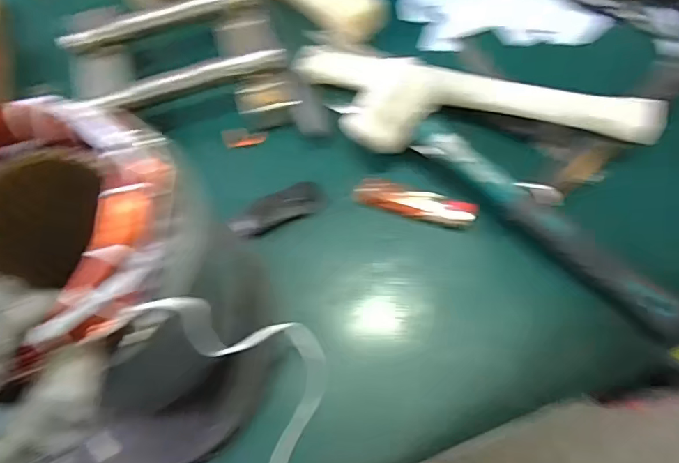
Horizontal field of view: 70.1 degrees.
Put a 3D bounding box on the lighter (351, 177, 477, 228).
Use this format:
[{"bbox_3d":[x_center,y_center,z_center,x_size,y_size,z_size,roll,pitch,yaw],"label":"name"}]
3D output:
[{"bbox_3d":[0.062,-0.025,0.400,0.100,0.012,0.022,17,65,11],"label":"lighter"}]

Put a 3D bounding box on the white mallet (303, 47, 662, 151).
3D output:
[{"bbox_3d":[0.103,-0.110,0.415,0.302,0.046,0.105,12,64,8],"label":"white mallet"}]

